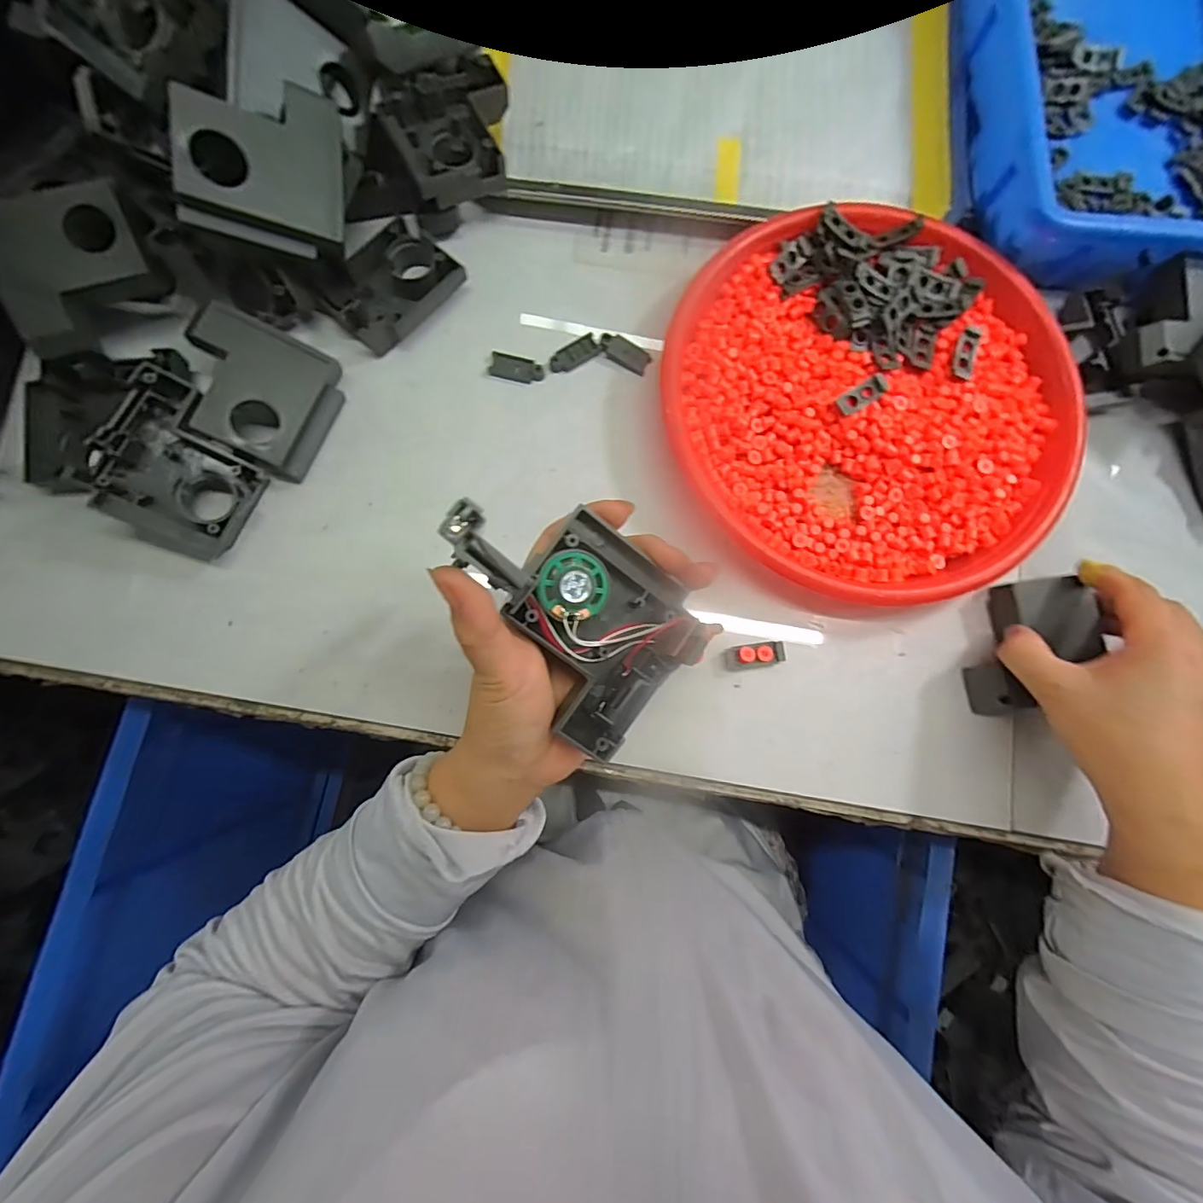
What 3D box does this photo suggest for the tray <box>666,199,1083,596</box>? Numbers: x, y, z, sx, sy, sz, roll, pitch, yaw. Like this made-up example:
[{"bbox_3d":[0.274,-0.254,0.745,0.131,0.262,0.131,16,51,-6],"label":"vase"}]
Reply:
[{"bbox_3d":[0.164,-0.122,0.321,0.243,0.033,0.242,0,82,-2],"label":"tray"}]

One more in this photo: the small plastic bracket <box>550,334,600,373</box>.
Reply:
[{"bbox_3d":[-0.018,-0.161,0.334,0.034,0.004,0.013,-35,85,-6],"label":"small plastic bracket"}]

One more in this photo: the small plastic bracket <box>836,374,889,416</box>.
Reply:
[{"bbox_3d":[0.161,-0.127,0.316,0.032,0.010,0.011,-31,84,-6],"label":"small plastic bracket"}]

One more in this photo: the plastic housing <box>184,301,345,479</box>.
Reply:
[{"bbox_3d":[-0.199,-0.120,0.297,0.076,0.023,0.074,23,83,-21],"label":"plastic housing"}]

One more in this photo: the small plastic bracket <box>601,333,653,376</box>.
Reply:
[{"bbox_3d":[0.015,-0.162,0.335,0.034,0.005,0.016,29,82,2],"label":"small plastic bracket"}]

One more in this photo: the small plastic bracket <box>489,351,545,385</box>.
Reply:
[{"bbox_3d":[-0.054,-0.151,0.331,0.035,0.004,0.016,13,82,0],"label":"small plastic bracket"}]

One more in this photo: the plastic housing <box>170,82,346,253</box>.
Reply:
[{"bbox_3d":[-0.175,-0.233,0.268,0.073,0.019,0.069,1,98,-29],"label":"plastic housing"}]

